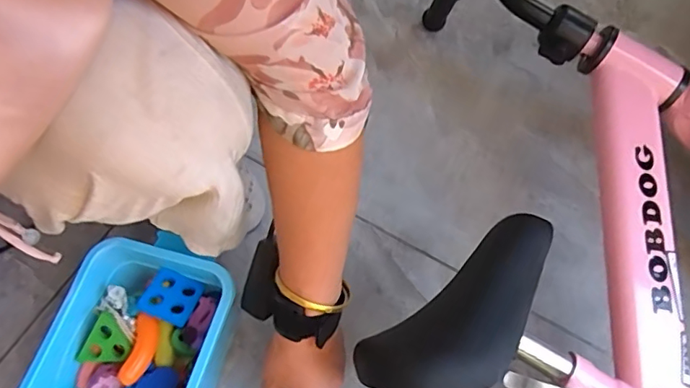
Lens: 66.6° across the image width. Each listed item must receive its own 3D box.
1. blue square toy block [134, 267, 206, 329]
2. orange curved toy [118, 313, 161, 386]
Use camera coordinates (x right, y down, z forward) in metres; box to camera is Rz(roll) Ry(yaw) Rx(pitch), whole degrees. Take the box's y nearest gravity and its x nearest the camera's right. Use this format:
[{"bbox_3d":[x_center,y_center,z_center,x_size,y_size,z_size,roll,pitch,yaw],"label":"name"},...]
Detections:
[{"bbox_3d":[-0.163,0.097,0.488,0.049,0.010,0.045,23,50,9],"label":"blue square toy block"},{"bbox_3d":[-0.186,0.142,0.479,0.021,0.019,0.061,5,66,6],"label":"orange curved toy"}]

